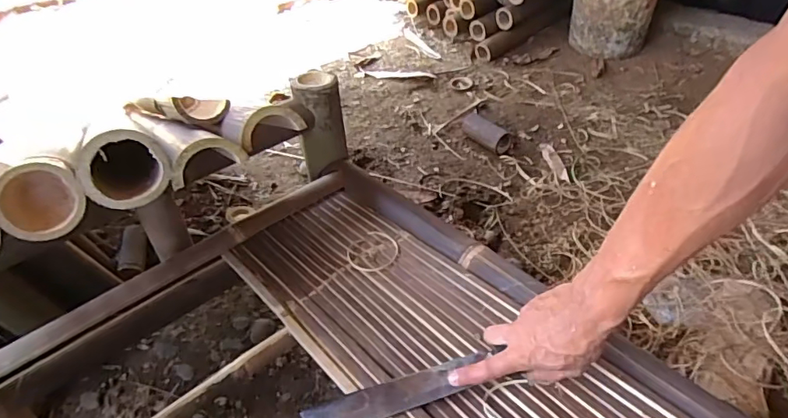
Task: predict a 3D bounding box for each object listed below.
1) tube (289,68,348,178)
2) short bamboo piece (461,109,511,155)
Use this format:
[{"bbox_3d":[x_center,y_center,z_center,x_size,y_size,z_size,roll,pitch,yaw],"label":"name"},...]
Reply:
[{"bbox_3d":[-0.126,-0.149,0.892,0.079,0.158,0.076,-10,39,-5],"label":"tube"},{"bbox_3d":[0.268,-0.229,1.521,0.072,0.053,0.174,-31,45,-26],"label":"short bamboo piece"}]

